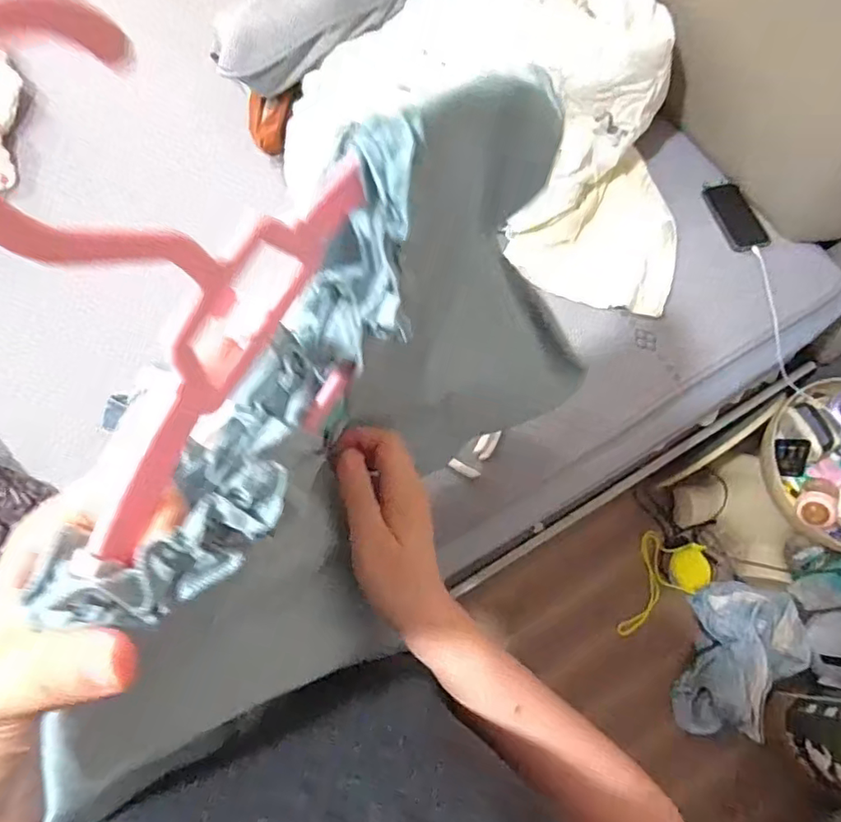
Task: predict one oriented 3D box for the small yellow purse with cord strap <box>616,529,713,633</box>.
[{"bbox_3d":[0.605,0.441,1.388,0.169,0.025,0.265,21,73,7],"label":"small yellow purse with cord strap"}]

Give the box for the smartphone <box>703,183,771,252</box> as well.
[{"bbox_3d":[0.596,-0.368,1.073,0.073,0.017,0.155,-16,72,-5],"label":"smartphone"}]

